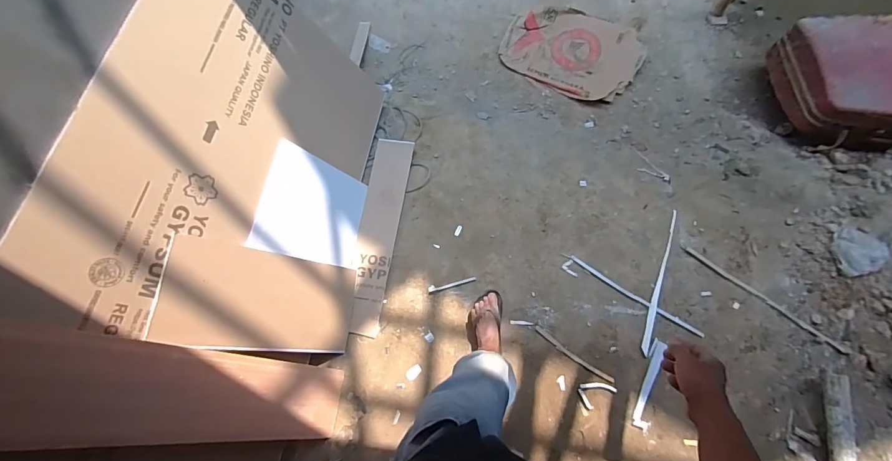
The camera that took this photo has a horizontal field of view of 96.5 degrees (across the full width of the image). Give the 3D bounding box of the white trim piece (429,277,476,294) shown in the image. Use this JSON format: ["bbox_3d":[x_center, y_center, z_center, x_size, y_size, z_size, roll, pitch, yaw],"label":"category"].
[{"bbox_3d":[0.024,0.206,1.506,0.182,0.012,0.028,-13,72,-2],"label":"white trim piece"}]

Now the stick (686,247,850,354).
[{"bbox_3d":[1.163,0.249,1.462,0.595,0.015,0.027,40,78,13],"label":"stick"}]

